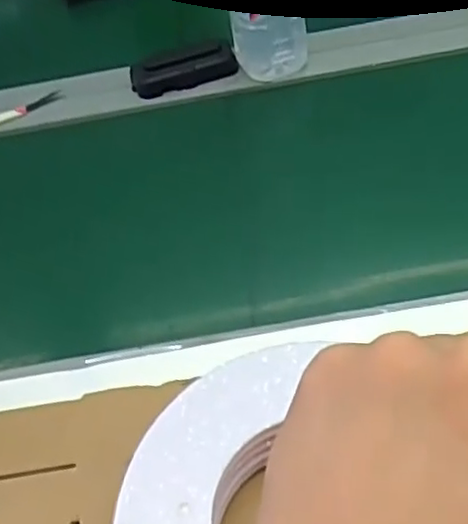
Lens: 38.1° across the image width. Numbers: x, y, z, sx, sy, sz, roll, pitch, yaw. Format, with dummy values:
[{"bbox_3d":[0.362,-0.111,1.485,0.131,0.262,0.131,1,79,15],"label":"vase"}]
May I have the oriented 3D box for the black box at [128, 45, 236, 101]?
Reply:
[{"bbox_3d":[-0.050,-0.194,0.678,0.105,0.032,0.025,-12,46,-1],"label":"black box"}]

